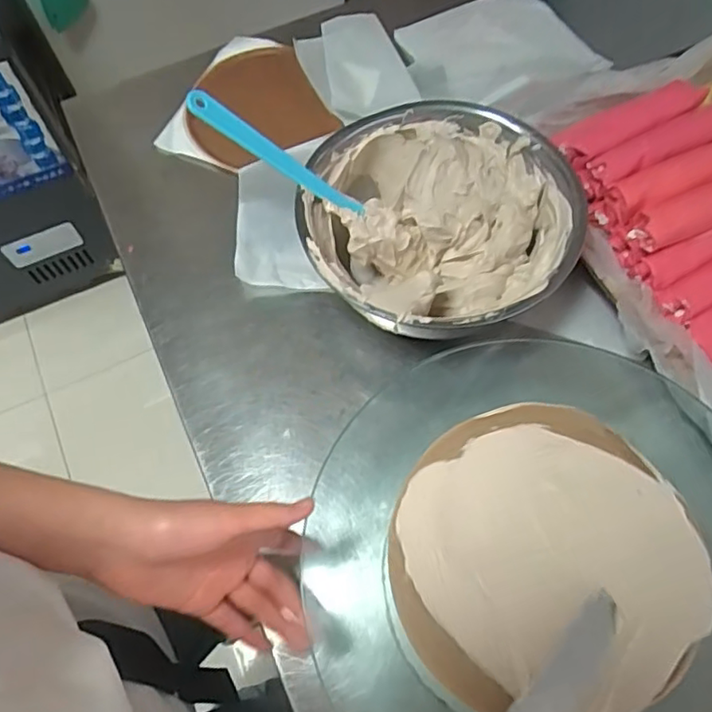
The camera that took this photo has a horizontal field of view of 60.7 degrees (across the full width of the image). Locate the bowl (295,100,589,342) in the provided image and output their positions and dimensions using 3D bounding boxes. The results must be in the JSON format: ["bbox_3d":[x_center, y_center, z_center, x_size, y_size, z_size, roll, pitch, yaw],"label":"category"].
[{"bbox_3d":[0.073,-0.108,0.552,0.228,0.092,0.221,-1,65,2],"label":"bowl"}]

